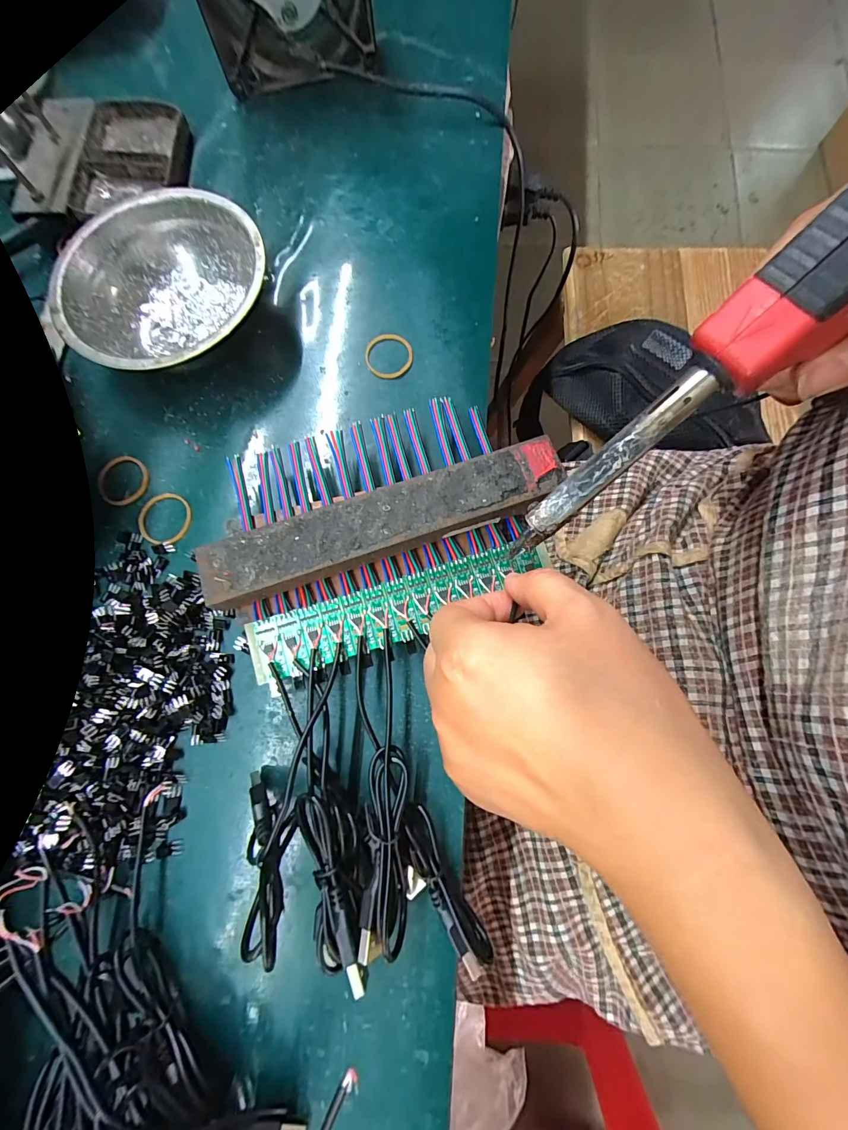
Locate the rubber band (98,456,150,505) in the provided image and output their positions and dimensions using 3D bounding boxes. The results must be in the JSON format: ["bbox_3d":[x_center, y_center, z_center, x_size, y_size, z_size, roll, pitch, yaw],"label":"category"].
[{"bbox_3d":[-0.188,-0.053,0.248,0.030,0.004,0.032,0,77,1],"label":"rubber band"}]

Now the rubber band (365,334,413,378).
[{"bbox_3d":[-0.023,-0.139,0.262,0.031,0.004,0.032,-5,77,0],"label":"rubber band"}]

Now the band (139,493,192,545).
[{"bbox_3d":[-0.159,-0.028,0.242,0.032,0.004,0.033,0,77,1],"label":"band"}]

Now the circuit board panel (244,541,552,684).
[{"bbox_3d":[-0.013,0.021,0.210,0.161,0.004,0.033,-20,78,-2],"label":"circuit board panel"}]

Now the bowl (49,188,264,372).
[{"bbox_3d":[-0.161,-0.172,0.255,0.124,0.040,0.123,0,77,1],"label":"bowl"}]

